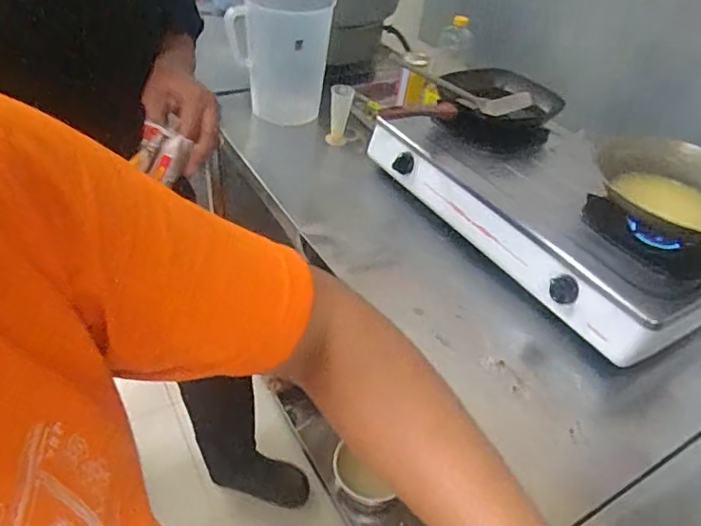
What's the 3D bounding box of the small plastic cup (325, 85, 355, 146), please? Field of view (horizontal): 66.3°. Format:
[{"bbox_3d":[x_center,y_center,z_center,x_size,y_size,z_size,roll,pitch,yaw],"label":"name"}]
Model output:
[{"bbox_3d":[-0.021,-0.346,1.250,0.061,0.129,0.065,9,42,3],"label":"small plastic cup"}]

